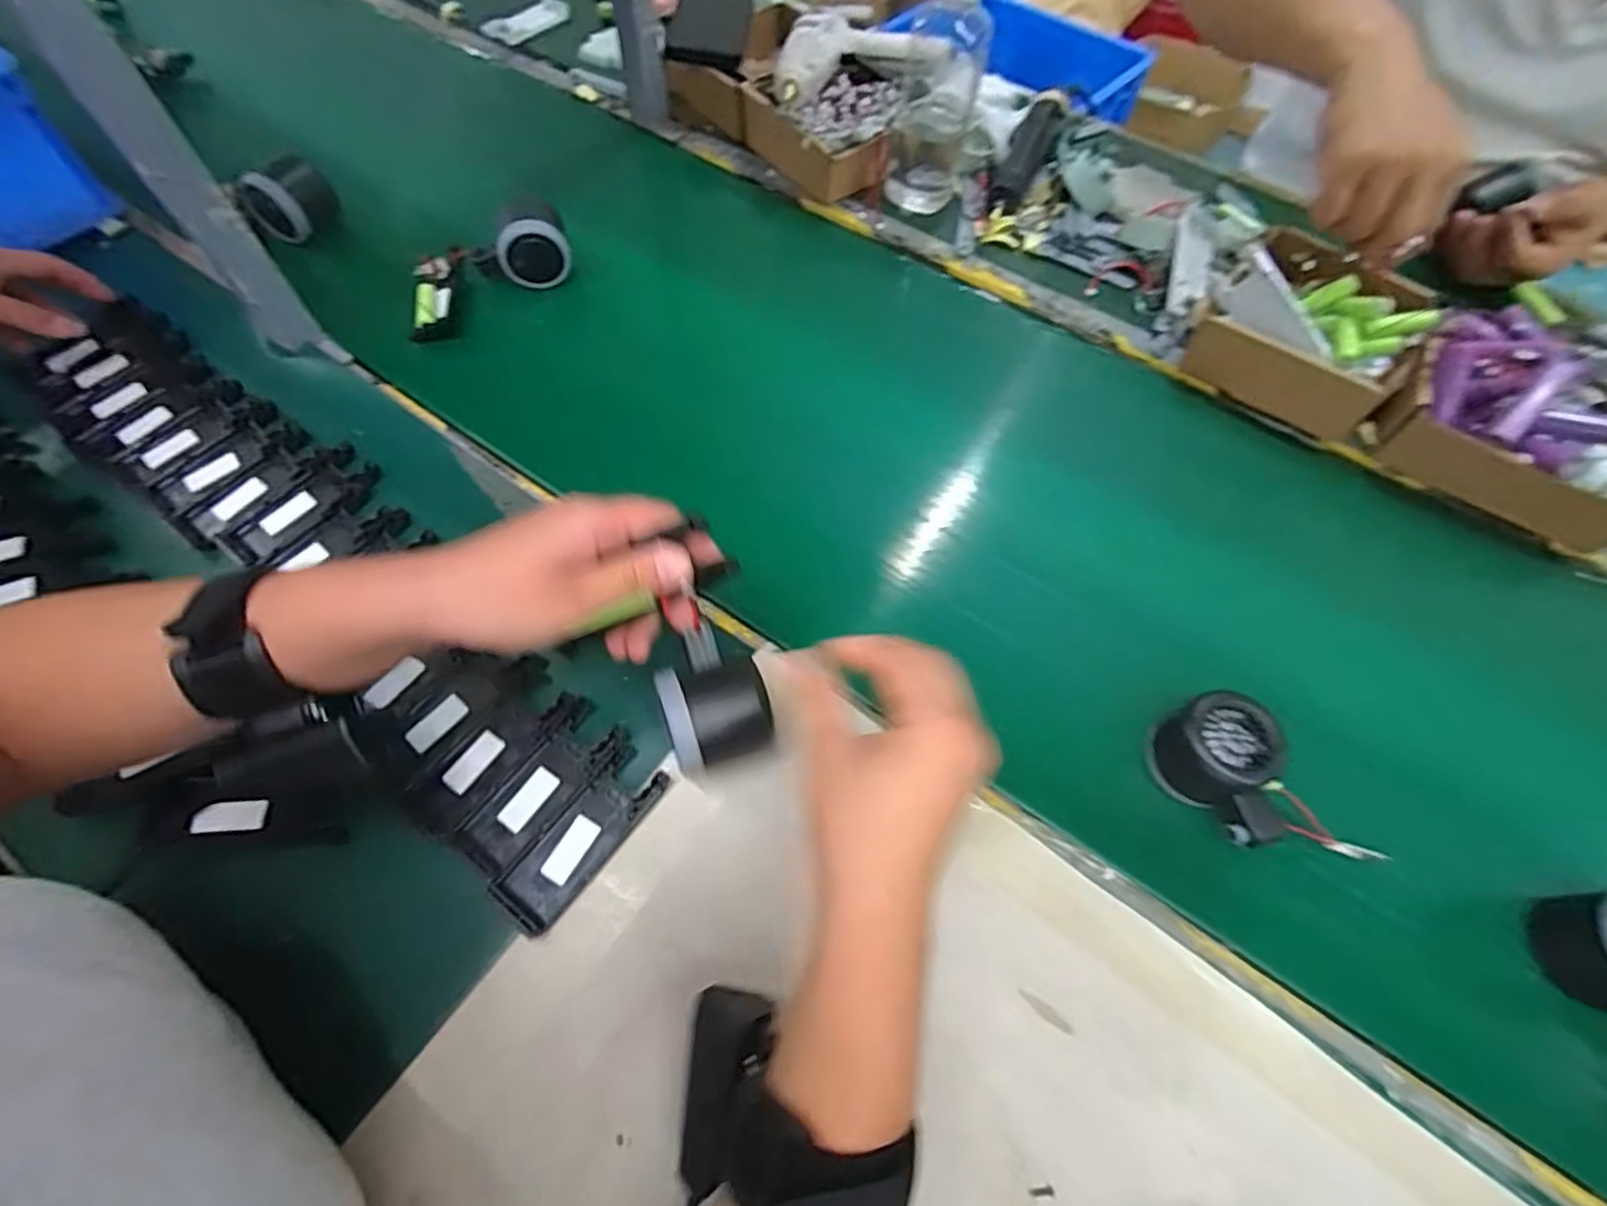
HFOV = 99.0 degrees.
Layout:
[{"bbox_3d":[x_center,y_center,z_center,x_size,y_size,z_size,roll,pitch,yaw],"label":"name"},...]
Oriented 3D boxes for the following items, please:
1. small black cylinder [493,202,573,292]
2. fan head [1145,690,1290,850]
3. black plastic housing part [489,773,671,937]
[{"bbox_3d":[-0.237,-0.309,0.601,0.058,0.056,0.039,-20,65,-13],"label":"small black cylinder"},{"bbox_3d":[0.242,0.098,0.396,0.045,0.052,0.079,-7,63,-7],"label":"fan head"},{"bbox_3d":[-0.122,0.128,0.377,0.039,0.006,0.099,35,66,14],"label":"black plastic housing part"}]

